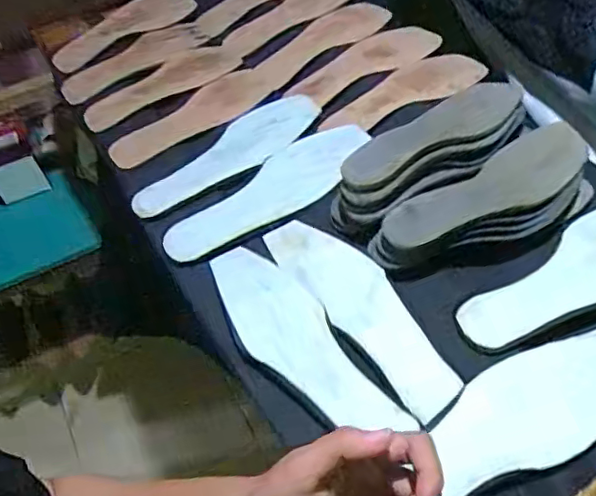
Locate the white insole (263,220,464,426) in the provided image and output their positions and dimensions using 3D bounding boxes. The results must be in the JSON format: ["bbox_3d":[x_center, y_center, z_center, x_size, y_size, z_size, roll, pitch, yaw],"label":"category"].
[{"bbox_3d":[0.059,0.047,0.555,0.071,0.014,0.256,-33,57,-18],"label":"white insole"}]

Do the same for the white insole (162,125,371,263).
[{"bbox_3d":[-0.033,-0.070,0.666,0.270,0.013,0.085,-31,56,-17],"label":"white insole"}]

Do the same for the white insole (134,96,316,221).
[{"bbox_3d":[-0.080,-0.119,0.716,0.270,0.009,0.080,-38,58,-21],"label":"white insole"}]

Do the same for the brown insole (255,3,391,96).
[{"bbox_3d":[0.032,-0.306,0.840,0.224,0.014,0.076,-33,61,-17],"label":"brown insole"}]

